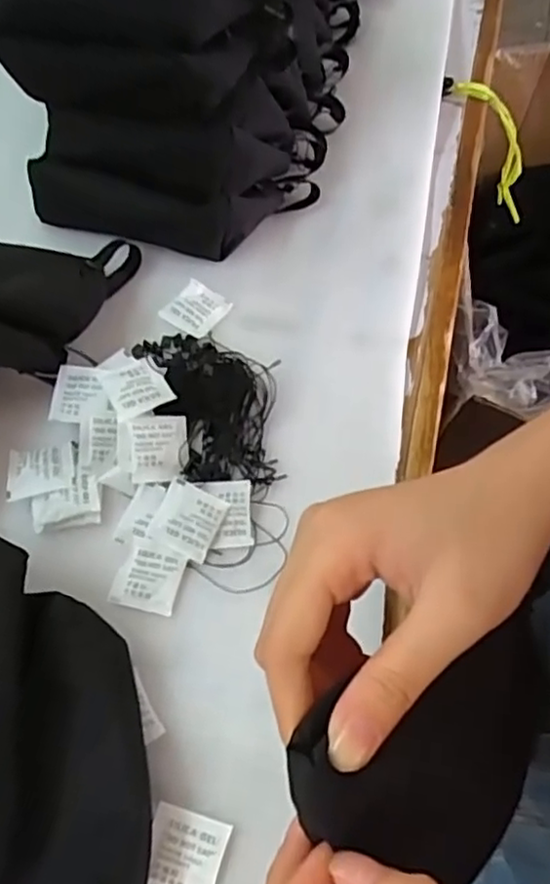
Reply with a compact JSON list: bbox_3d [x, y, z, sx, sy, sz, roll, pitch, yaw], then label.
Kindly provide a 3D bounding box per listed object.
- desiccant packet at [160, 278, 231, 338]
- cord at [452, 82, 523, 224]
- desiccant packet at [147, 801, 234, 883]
[{"bbox_3d":[-0.057,-0.097,0.481,0.037,0.007,0.040,37,69,15],"label":"desiccant packet"},{"bbox_3d":[0.212,-0.277,0.628,0.036,0.162,0.025,-3,61,33],"label":"cord"},{"bbox_3d":[-0.046,0.211,0.336,0.038,0.006,0.042,16,65,6],"label":"desiccant packet"}]

